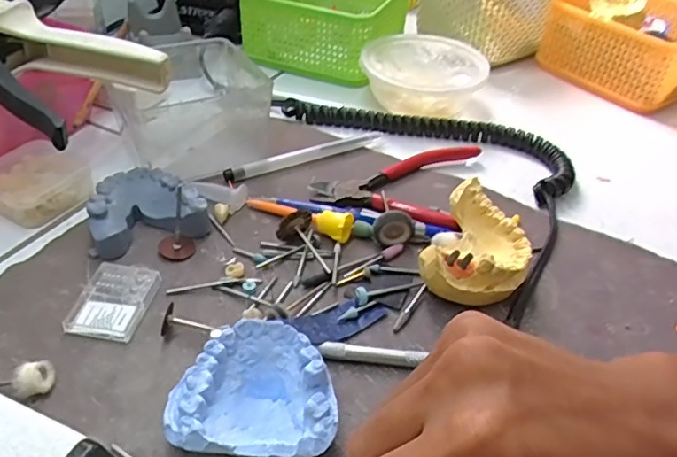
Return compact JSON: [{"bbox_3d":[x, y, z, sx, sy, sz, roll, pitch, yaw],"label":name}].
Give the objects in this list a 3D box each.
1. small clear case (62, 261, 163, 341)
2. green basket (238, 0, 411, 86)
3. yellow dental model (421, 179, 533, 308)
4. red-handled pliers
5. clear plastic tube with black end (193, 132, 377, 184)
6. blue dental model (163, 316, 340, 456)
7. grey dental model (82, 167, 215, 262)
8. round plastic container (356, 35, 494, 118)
[{"bbox_3d":[-0.118,0.038,0.299,0.036,0.006,0.046,8,41,4],"label":"small clear case"},{"bbox_3d":[-0.010,-0.204,0.550,0.133,0.063,0.135,18,42,15],"label":"green basket"},{"bbox_3d":[0.079,0.014,0.319,0.052,0.040,0.067,20,43,18],"label":"yellow dental model"},{"bbox_3d":[0.045,-0.041,0.398,0.100,0.016,0.106,18,42,15],"label":"red-handled pliers"},{"bbox_3d":[-0.031,-0.052,0.409,0.141,0.010,0.012,-16,45,-23],"label":"clear plastic tube with black end"},{"bbox_3d":[-0.035,0.072,0.248,0.067,0.029,0.056,5,40,0],"label":"blue dental model"},{"bbox_3d":[-0.114,-0.012,0.342,0.065,0.025,0.056,-10,43,-16],"label":"grey dental model"},{"bbox_3d":[0.071,-0.125,0.483,0.098,0.045,0.098,2,40,-2],"label":"round plastic container"}]

